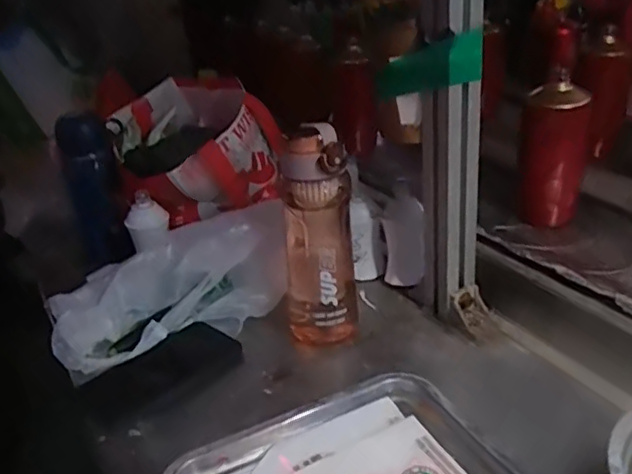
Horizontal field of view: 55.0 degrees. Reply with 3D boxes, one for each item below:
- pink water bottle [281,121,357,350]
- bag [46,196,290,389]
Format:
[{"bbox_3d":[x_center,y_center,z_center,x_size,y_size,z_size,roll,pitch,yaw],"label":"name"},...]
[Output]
[{"bbox_3d":[0.001,0.006,0.634,0.076,0.229,0.065,-6,27,-1],"label":"pink water bottle"},{"bbox_3d":[-0.153,0.068,0.674,0.269,0.104,0.120,-24,31,-7],"label":"bag"}]

